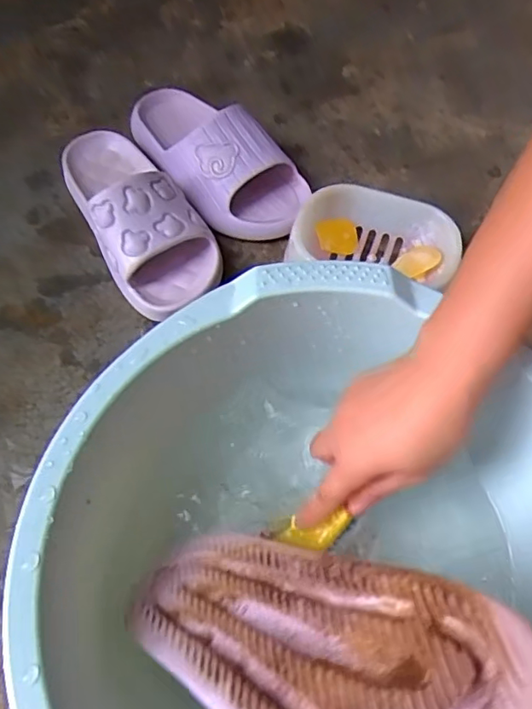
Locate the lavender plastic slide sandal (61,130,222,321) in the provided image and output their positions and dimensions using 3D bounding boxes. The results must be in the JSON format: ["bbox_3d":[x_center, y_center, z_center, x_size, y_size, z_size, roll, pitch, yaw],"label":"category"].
[{"bbox_3d":[-0.129,-0.150,0.570,0.098,0.079,0.236,-25,65,-13],"label":"lavender plastic slide sandal"}]

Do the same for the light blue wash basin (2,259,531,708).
[{"bbox_3d":[0.039,0.128,0.356,0.348,0.127,0.343,0,63,-1],"label":"light blue wash basin"}]

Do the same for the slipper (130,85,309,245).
[{"bbox_3d":[-0.063,-0.218,0.613,0.244,0.071,0.113,39,68,18],"label":"slipper"}]

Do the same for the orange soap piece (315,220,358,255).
[{"bbox_3d":[0.070,-0.115,0.564,0.041,0.022,0.033,-9,62,-5],"label":"orange soap piece"}]

